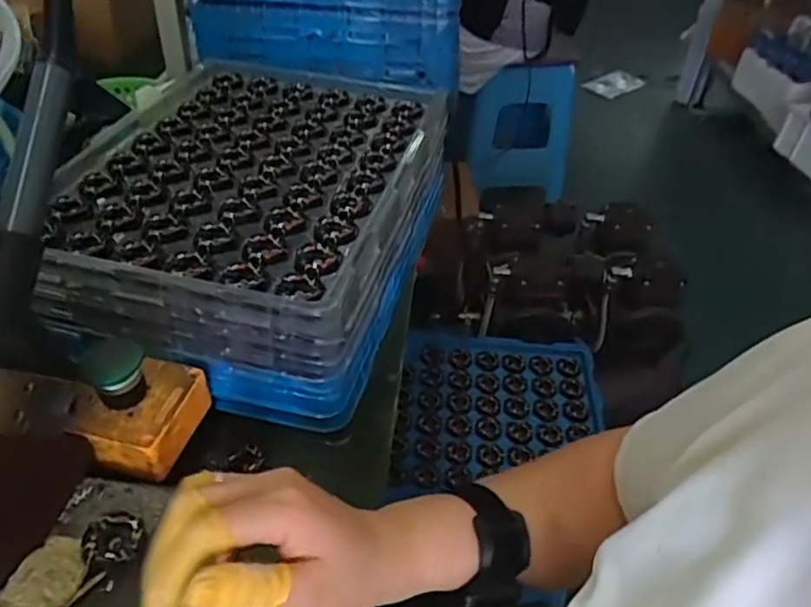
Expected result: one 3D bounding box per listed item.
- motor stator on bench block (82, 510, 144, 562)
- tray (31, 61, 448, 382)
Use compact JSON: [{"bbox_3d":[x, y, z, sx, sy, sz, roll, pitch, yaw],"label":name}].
[{"bbox_3d":[-0.160,0.128,0.345,0.036,0.014,0.027,11,41,8],"label":"motor stator on bench block"},{"bbox_3d":[-0.131,-0.106,0.555,0.269,0.057,0.360,11,41,8],"label":"tray"}]

